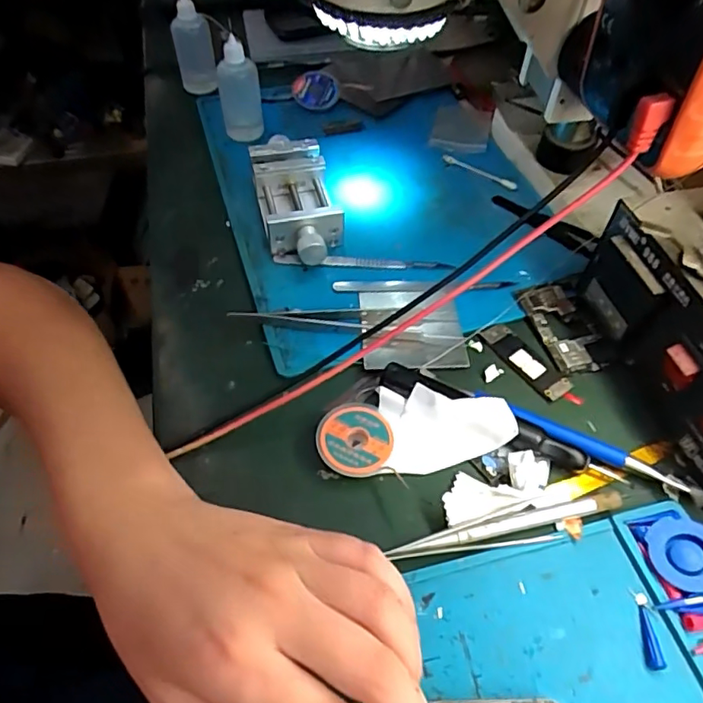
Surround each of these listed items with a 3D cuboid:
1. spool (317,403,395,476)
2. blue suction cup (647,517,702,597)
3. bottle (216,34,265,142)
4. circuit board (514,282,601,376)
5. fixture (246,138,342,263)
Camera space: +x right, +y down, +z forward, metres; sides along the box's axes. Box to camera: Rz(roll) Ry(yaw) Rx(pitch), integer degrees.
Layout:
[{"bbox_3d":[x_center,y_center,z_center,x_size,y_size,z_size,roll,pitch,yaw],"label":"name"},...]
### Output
[{"bbox_3d":[0.002,0.052,0.316,0.042,0.014,0.044,0,51,0],"label":"spool"},{"bbox_3d":[0.167,0.102,0.271,0.034,0.009,0.036,-10,55,16],"label":"blue suction cup"},{"bbox_3d":[-0.098,-0.229,0.481,0.034,0.087,0.038,-10,52,-8],"label":"bottle"},{"bbox_3d":[0.142,-0.018,0.371,0.037,0.008,0.073,-14,53,-11],"label":"circuit board"},{"bbox_3d":[-0.045,-0.120,0.429,0.058,0.034,0.134,-11,52,-9],"label":"fixture"}]

